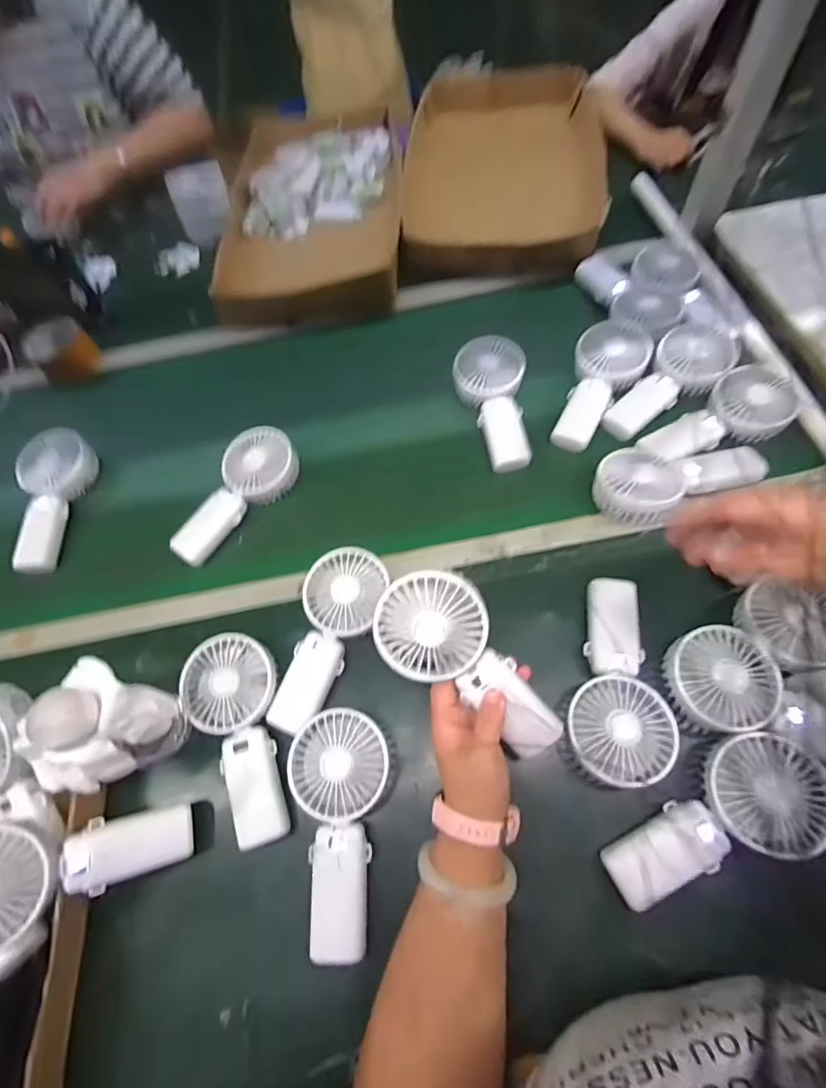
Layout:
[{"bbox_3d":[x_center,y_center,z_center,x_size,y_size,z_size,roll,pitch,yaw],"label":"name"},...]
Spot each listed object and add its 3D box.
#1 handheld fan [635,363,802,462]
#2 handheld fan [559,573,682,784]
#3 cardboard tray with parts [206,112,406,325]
[{"bbox_3d":[0.363,-0.152,0.562,0.162,0.033,0.084,-26,63,14],"label":"handheld fan"},{"bbox_3d":[0.190,0.123,0.443,0.092,0.042,0.186,10,64,7],"label":"handheld fan"},{"bbox_3d":[-0.167,-0.577,0.812,0.295,0.057,0.530,-5,63,0],"label":"cardboard tray with parts"}]

